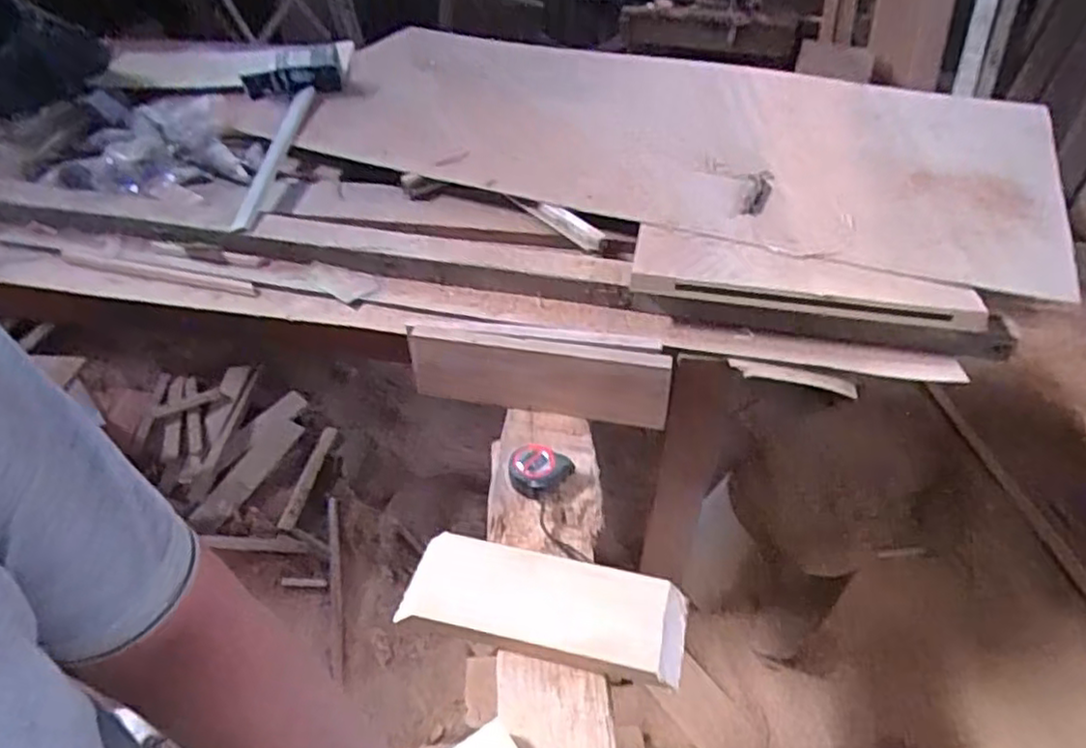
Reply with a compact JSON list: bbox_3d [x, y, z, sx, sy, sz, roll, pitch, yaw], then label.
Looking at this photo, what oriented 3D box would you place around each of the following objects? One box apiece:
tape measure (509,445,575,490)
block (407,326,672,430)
[{"bbox_3d":[-0.006,0.119,0.877,0.069,0.038,0.068,29,51,29],"label":"tape measure"},{"bbox_3d":[-0.012,0.004,0.956,0.359,0.112,0.025,8,43,10],"label":"block"}]

